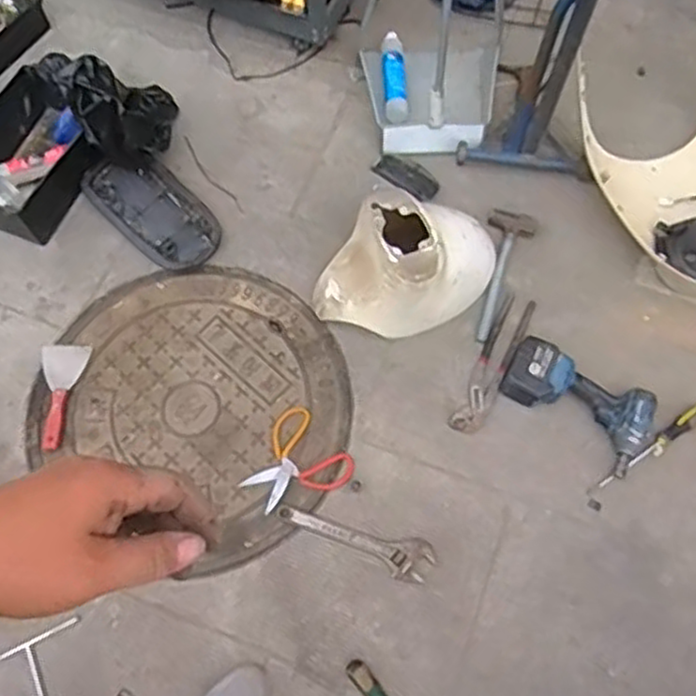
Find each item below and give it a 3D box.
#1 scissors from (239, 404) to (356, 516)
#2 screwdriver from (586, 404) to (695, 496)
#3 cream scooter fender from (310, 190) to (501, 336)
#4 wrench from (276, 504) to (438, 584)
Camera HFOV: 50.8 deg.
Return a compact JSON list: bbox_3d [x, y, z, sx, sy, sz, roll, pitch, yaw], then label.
[{"bbox_3d":[-0.100,0.213,1.325,0.172,0.009,0.169,-41,77,-13],"label":"scissors"},{"bbox_3d":[0.550,0.183,1.330,0.282,0.026,0.035,-32,75,-11],"label":"screwdriver"},{"bbox_3d":[0.114,-0.156,1.373,0.321,0.195,0.232,14,71,4],"label":"cream scooter fender"},{"bbox_3d":[0.012,0.332,1.270,0.282,0.015,0.071,19,73,5],"label":"wrench"}]

